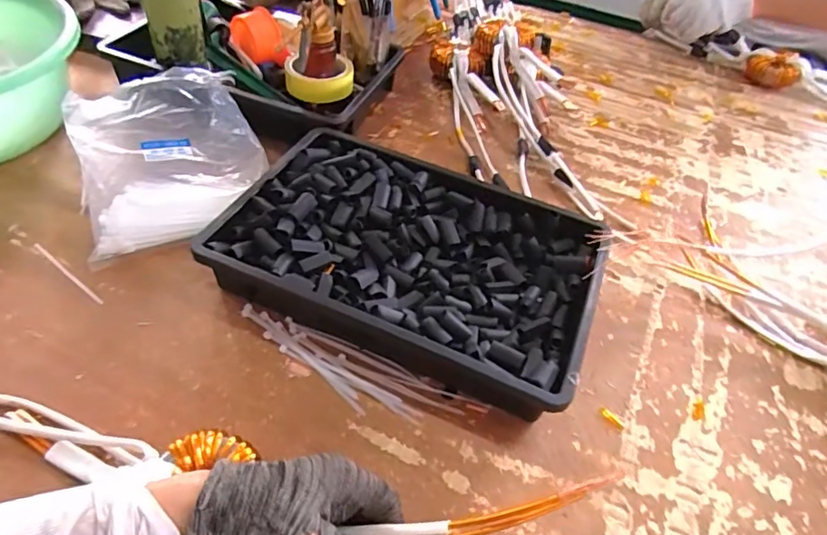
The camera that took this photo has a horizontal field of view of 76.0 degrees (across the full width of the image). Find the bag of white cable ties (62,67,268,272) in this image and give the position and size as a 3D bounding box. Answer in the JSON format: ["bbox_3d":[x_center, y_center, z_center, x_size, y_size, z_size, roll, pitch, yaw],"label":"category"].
[{"bbox_3d":[-0.285,-0.131,0.621,0.202,0.078,0.226,-15,51,-18],"label":"bag of white cable ties"}]

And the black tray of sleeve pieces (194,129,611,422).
[{"bbox_3d":[-0.003,-0.008,0.557,0.364,0.072,0.251,21,49,12],"label":"black tray of sleeve pieces"}]

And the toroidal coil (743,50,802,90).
[{"bbox_3d":[0.659,-0.361,0.967,0.087,0.052,0.061,11,48,4],"label":"toroidal coil"}]

